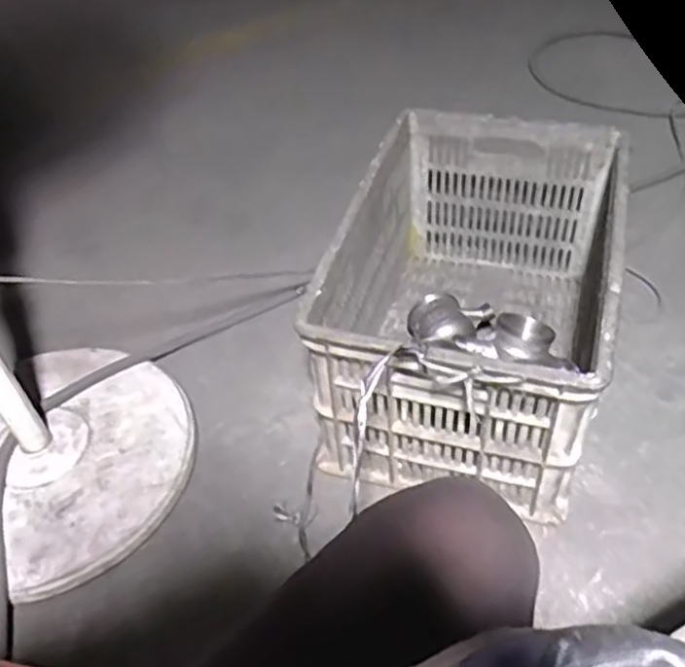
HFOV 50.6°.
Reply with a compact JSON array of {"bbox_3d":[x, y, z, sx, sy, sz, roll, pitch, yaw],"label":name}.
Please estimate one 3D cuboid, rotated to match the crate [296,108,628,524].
[{"bbox_3d":[0.170,-0.038,0.944,0.311,0.278,0.453,10,49,14],"label":"crate"}]

